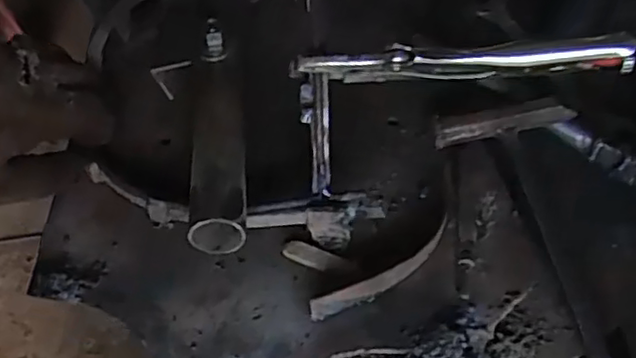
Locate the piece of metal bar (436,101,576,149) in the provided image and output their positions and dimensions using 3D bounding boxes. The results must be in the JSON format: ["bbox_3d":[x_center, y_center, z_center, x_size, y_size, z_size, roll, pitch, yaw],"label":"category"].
[{"bbox_3d":[0.125,-0.038,0.429,0.094,0.018,0.014,-10,52,-1],"label":"piece of metal bar"}]

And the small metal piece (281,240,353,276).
[{"bbox_3d":[0.000,0.047,0.383,0.043,0.004,0.013,15,55,17],"label":"small metal piece"}]

